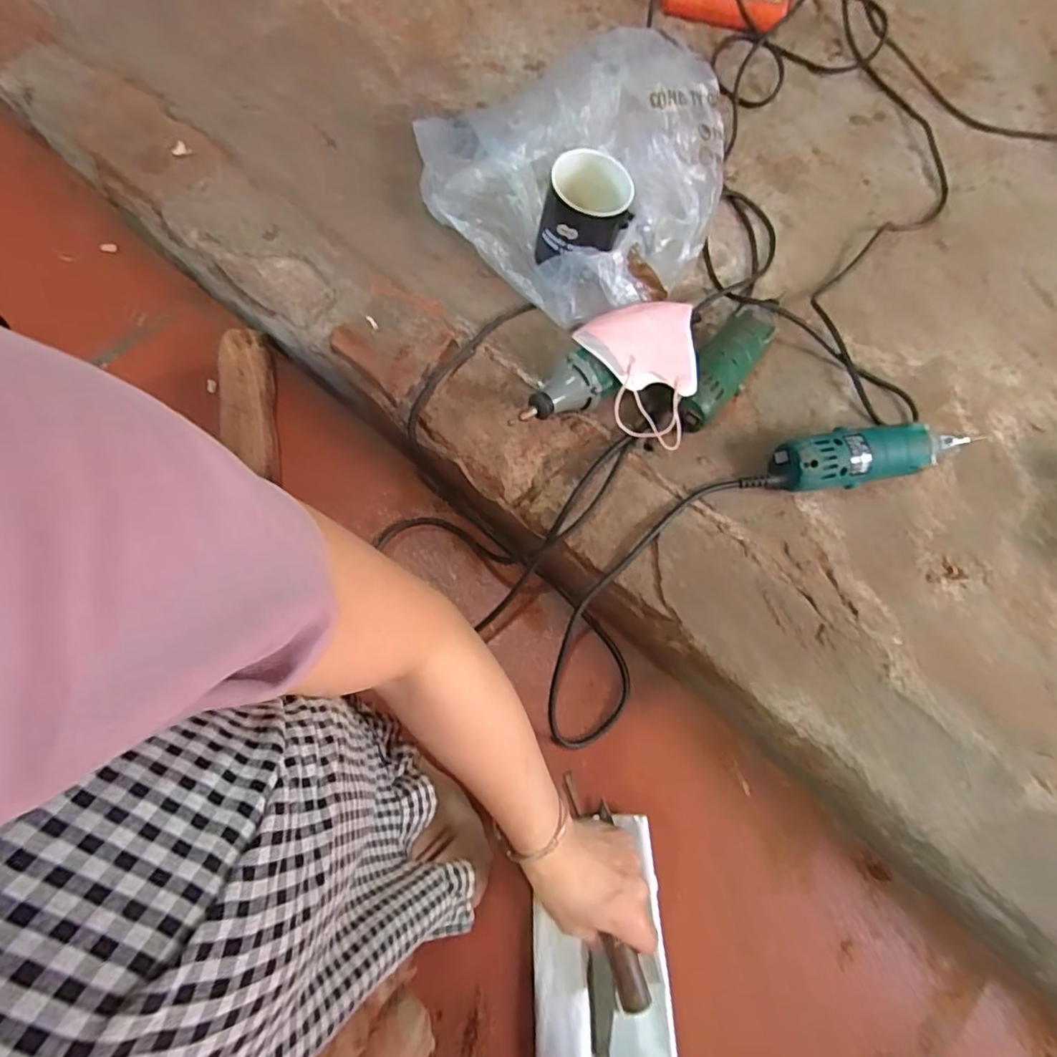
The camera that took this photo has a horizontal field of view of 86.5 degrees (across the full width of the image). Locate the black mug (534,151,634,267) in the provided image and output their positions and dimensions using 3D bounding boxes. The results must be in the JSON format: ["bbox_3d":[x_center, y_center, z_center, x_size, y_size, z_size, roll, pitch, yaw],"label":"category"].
[{"bbox_3d":[0.058,-0.312,0.568,0.082,0.081,0.084,1,73,-2],"label":"black mug"}]

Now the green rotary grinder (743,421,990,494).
[{"bbox_3d":[0.322,-0.068,0.552,0.245,0.069,0.052,-10,73,-6],"label":"green rotary grinder"}]

